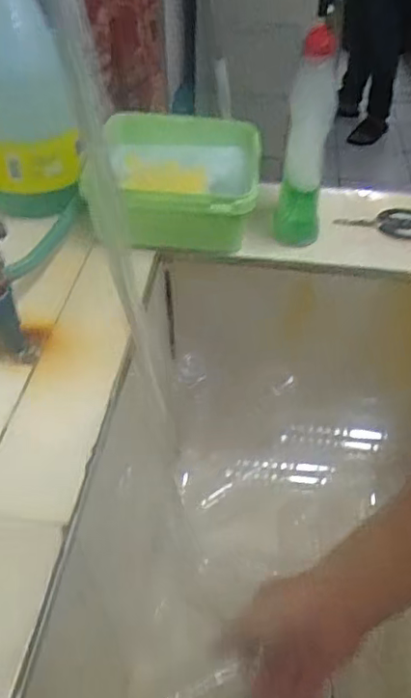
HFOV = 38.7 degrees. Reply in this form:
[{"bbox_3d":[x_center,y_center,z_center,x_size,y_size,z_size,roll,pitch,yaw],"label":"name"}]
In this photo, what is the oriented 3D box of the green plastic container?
[{"bbox_3d":[-0.036,-0.203,0.706,0.208,0.076,0.206,2,45,1],"label":"green plastic container"}]

